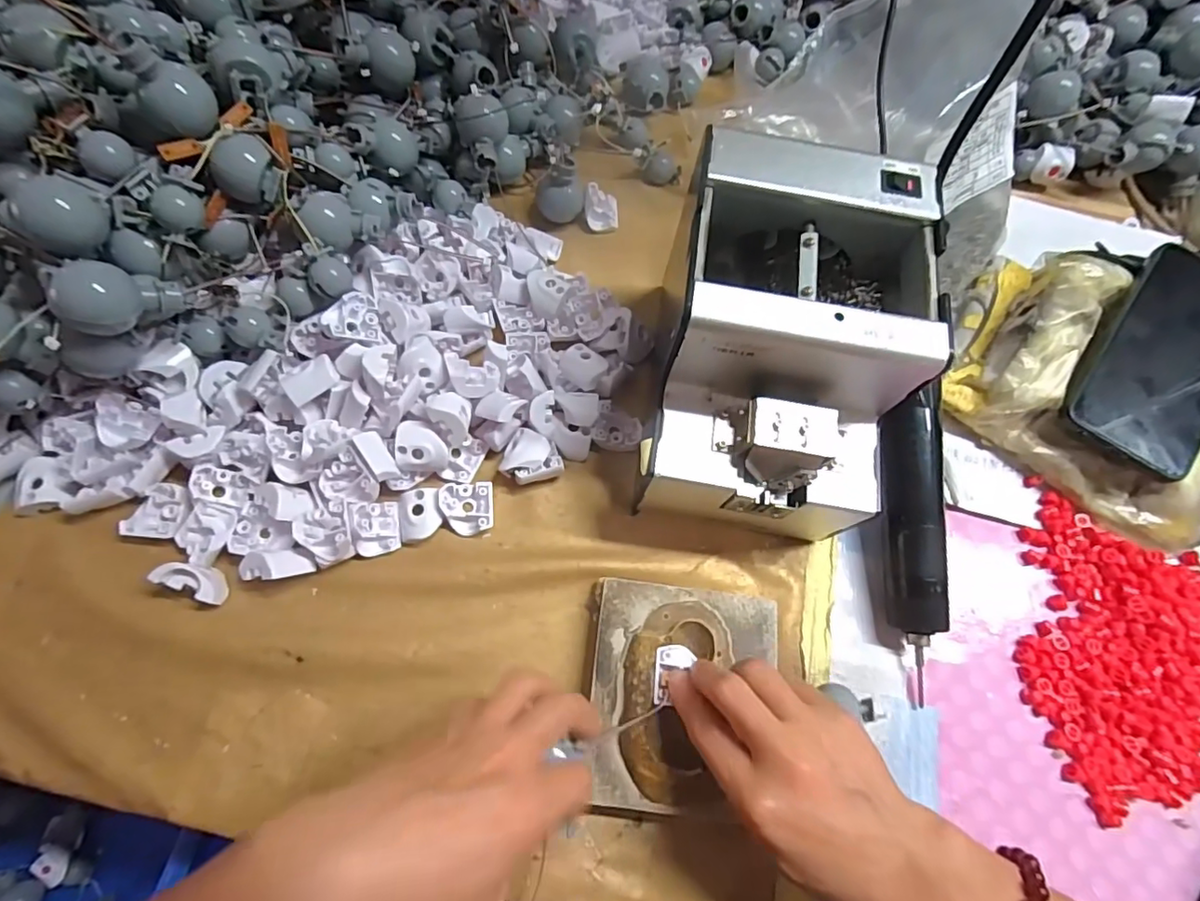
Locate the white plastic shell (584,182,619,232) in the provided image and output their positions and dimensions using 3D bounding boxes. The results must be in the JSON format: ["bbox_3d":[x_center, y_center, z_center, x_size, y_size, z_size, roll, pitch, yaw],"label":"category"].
[{"bbox_3d":[0.002,-0.190,0.449,0.026,0.018,0.030,4,69,-3],"label":"white plastic shell"}]

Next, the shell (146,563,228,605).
[{"bbox_3d":[-0.231,0.074,0.326,0.029,0.028,0.017,21,69,4],"label":"shell"}]

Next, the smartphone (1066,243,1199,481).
[{"bbox_3d":[0.370,-0.062,0.372,0.083,0.012,0.165,35,75,9],"label":"smartphone"}]

